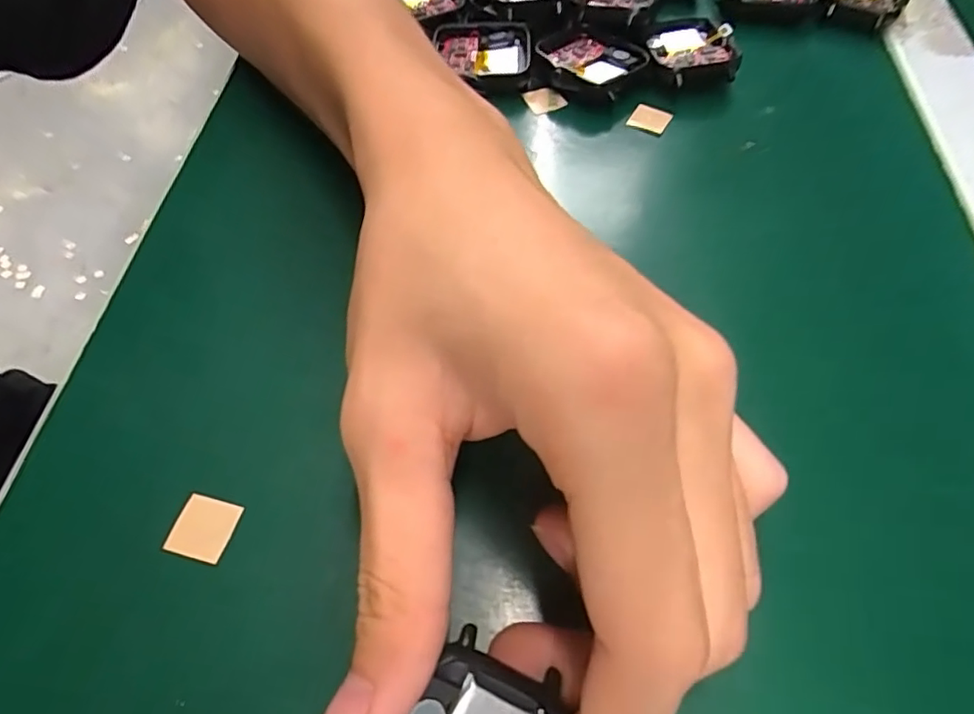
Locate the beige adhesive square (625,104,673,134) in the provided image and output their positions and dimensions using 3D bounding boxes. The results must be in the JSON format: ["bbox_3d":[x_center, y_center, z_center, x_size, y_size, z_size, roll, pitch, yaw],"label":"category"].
[{"bbox_3d":[0.067,-0.098,0.238,0.015,0.005,0.013,27,62,14],"label":"beige adhesive square"}]

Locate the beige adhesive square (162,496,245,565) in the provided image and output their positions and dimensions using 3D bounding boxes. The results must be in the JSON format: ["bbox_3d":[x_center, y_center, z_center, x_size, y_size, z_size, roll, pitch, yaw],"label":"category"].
[{"bbox_3d":[-0.075,0.045,0.151,0.015,0.004,0.015,14,61,5],"label":"beige adhesive square"}]

